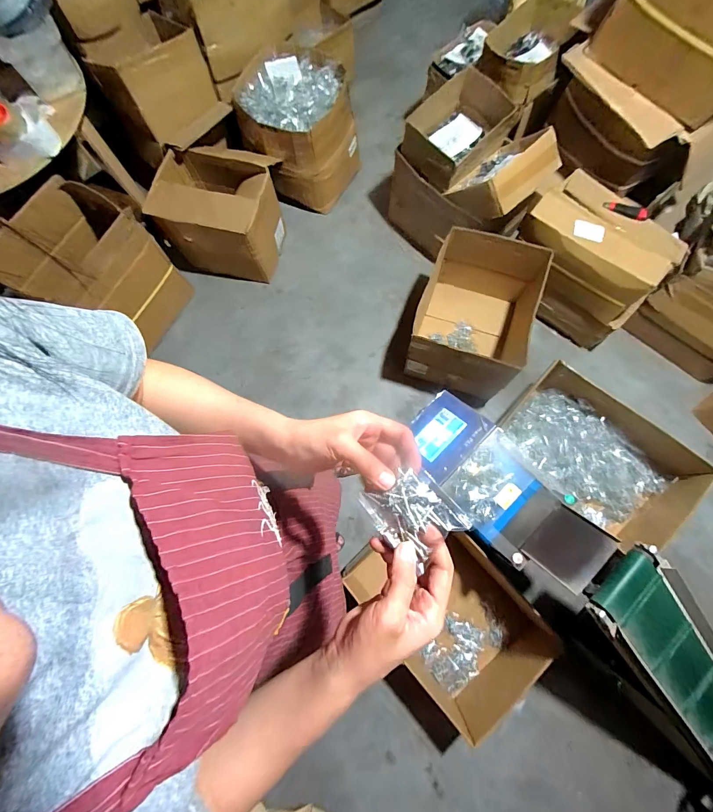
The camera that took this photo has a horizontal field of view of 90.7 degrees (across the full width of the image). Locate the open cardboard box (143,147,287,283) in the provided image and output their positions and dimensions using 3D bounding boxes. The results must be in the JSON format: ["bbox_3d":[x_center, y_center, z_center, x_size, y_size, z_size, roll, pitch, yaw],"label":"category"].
[{"bbox_3d":[-0.546,-0.780,1.442,0.474,0.314,0.378,10,76,5],"label":"open cardboard box"}]

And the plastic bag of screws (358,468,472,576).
[{"bbox_3d":[0.054,0.103,0.337,0.069,0.027,0.080,-37,77,-8],"label":"plastic bag of screws"}]

